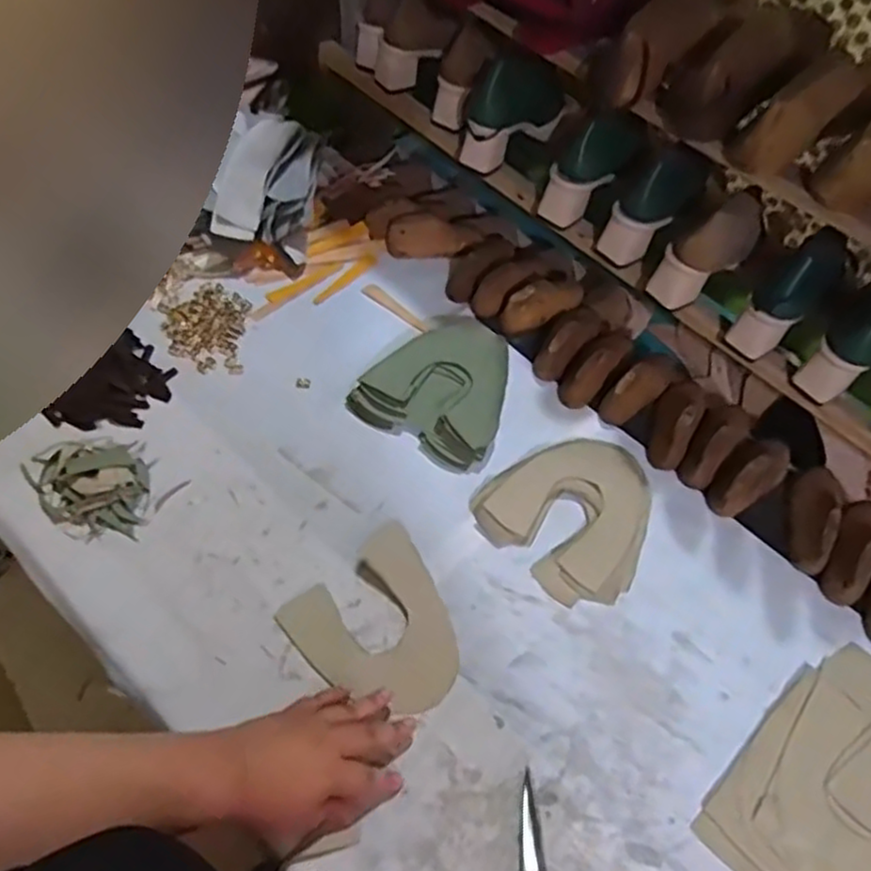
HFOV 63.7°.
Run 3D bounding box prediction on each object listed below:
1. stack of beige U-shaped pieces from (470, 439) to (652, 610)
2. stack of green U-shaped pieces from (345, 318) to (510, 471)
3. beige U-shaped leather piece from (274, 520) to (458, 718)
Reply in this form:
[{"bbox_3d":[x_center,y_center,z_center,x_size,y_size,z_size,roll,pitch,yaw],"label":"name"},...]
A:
[{"bbox_3d":[0.155,0.081,0.758,0.170,0.018,0.180,40,60,21],"label":"stack of beige U-shaped pieces"},{"bbox_3d":[0.012,-0.067,0.837,0.163,0.033,0.187,26,56,12],"label":"stack of green U-shaped pieces"},{"bbox_3d":[-0.047,0.184,0.673,0.147,0.016,0.158,-34,64,-26],"label":"beige U-shaped leather piece"}]

